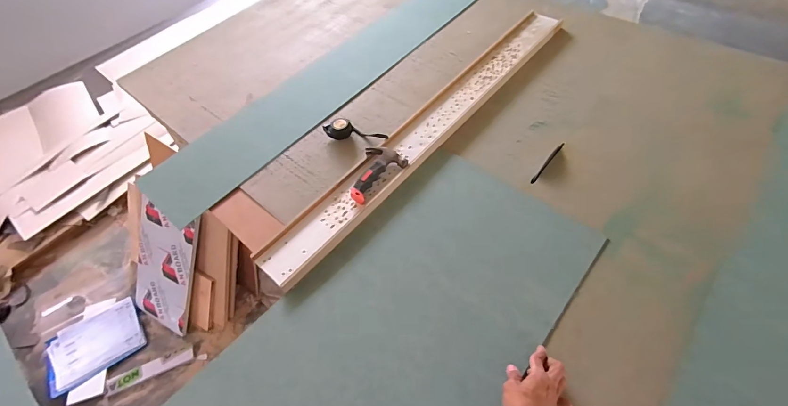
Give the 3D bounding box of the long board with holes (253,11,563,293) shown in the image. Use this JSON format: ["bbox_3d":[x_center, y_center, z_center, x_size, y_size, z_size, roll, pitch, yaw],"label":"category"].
[{"bbox_3d":[0.121,-0.224,0.940,0.125,0.026,1.127,35,64,25],"label":"long board with holes"}]

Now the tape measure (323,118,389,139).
[{"bbox_3d":[-0.103,-0.194,0.959,0.170,0.054,0.077,6,54,-7],"label":"tape measure"}]

